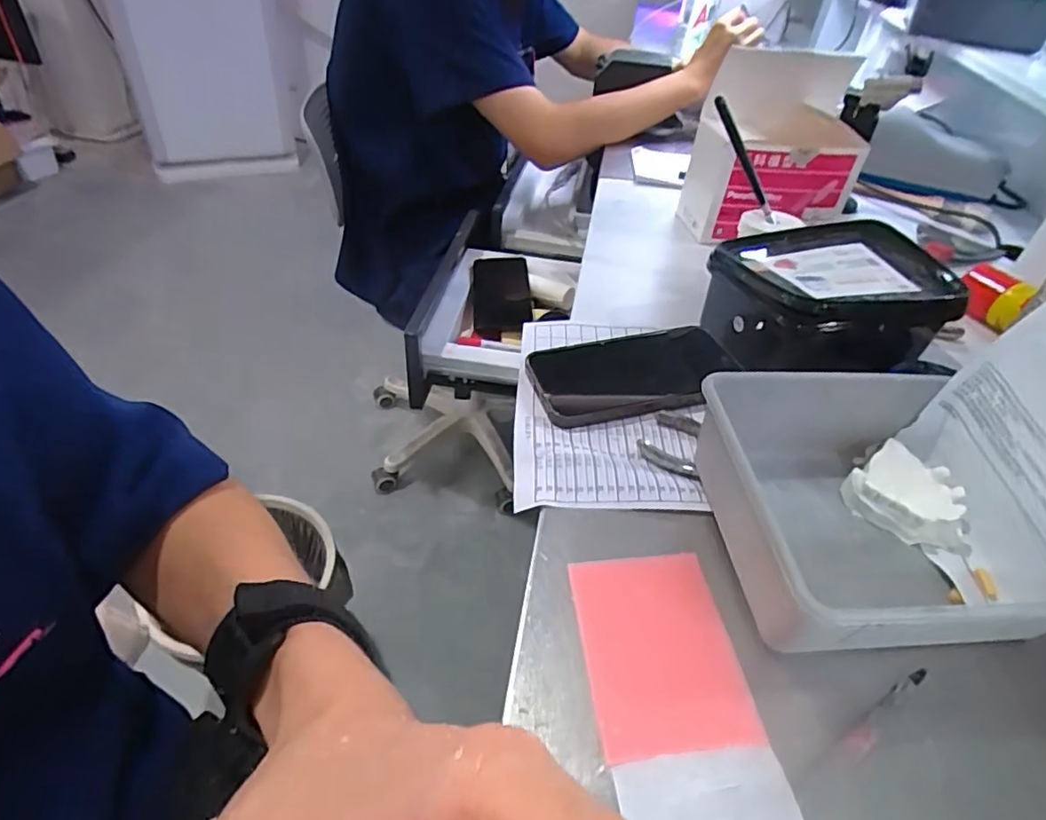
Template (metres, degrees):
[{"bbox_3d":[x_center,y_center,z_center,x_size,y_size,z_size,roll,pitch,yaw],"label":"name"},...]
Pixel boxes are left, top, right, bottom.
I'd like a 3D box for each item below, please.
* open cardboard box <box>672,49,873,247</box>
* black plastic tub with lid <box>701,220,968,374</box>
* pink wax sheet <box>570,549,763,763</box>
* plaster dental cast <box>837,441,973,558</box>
[{"bbox_3d":[0.268,-0.277,0.638,0.163,0.169,0.097,-4,43,-12],"label":"open cardboard box"},{"bbox_3d":[0.253,-0.088,0.503,0.189,0.076,0.127,-11,45,-19],"label":"black plastic tub with lid"},{"bbox_3d":[0.067,0.119,0.305,0.074,0.004,0.101,-5,41,-5],"label":"pink wax sheet"},{"bbox_3d":[0.239,0.055,0.367,0.055,0.029,0.069,-27,52,-32],"label":"plaster dental cast"}]

